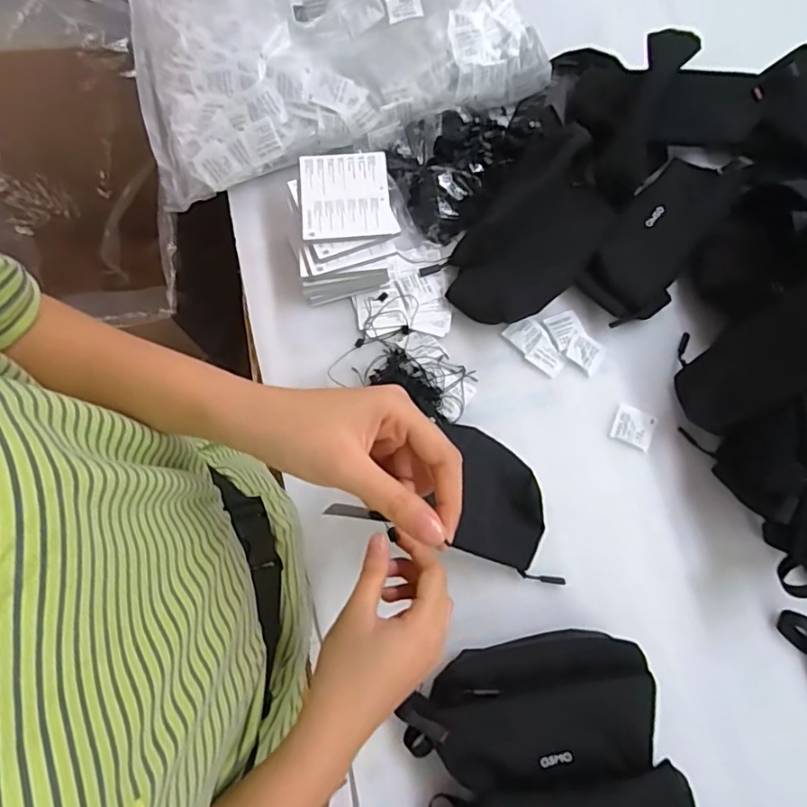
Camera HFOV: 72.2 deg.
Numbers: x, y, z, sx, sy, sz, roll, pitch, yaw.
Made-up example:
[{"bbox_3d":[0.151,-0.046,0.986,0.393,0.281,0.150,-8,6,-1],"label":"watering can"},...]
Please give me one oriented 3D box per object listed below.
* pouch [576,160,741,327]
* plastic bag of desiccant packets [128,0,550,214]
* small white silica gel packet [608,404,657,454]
[{"bbox_3d":[0.280,-0.182,0.612,0.094,0.044,0.220,35,77,8],"label":"pouch"},{"bbox_3d":[-0.101,-0.460,0.650,0.451,0.070,0.343,-19,76,-6],"label":"plastic bag of desiccant packets"},{"bbox_3d":[0.241,0.025,0.578,0.042,0.004,0.042,25,76,6],"label":"small white silica gel packet"}]

